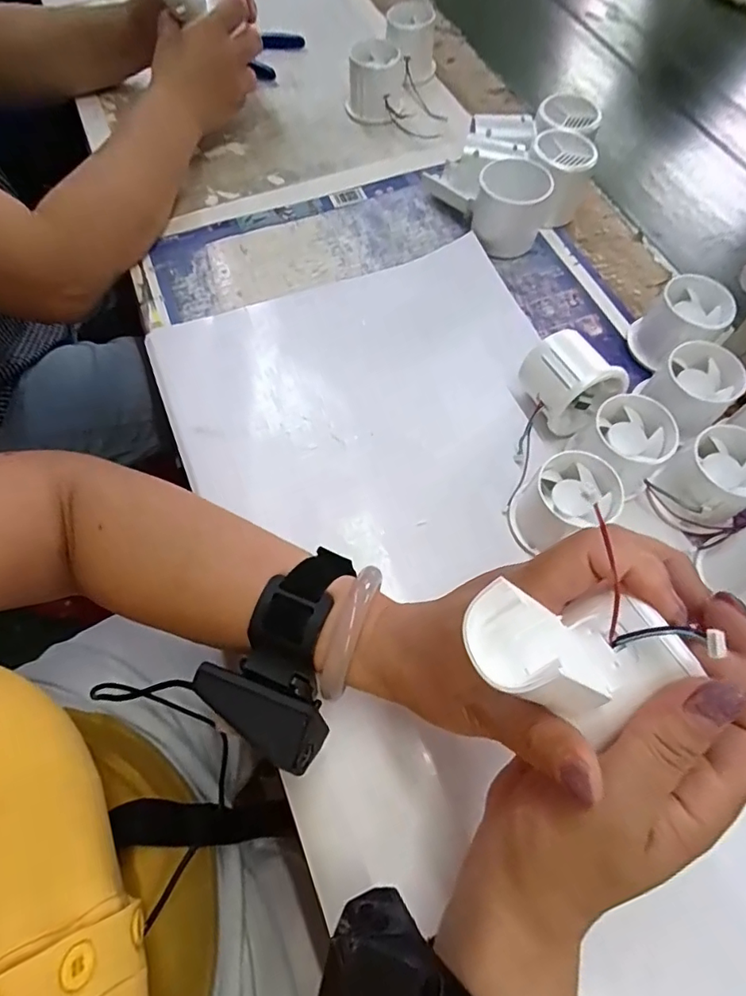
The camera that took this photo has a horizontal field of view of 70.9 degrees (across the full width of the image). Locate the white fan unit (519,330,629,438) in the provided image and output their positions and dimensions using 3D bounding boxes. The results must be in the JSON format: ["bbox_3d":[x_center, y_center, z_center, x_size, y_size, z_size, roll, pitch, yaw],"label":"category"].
[{"bbox_3d":[0.133,-0.078,0.365,0.047,0.059,0.056,-30,69,-15],"label":"white fan unit"}]

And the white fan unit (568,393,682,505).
[{"bbox_3d":[0.161,-0.033,0.344,0.054,0.046,0.055,1,64,-1],"label":"white fan unit"}]

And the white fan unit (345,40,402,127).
[{"bbox_3d":[0.003,-0.423,0.531,0.052,0.047,0.062,16,65,6],"label":"white fan unit"}]

